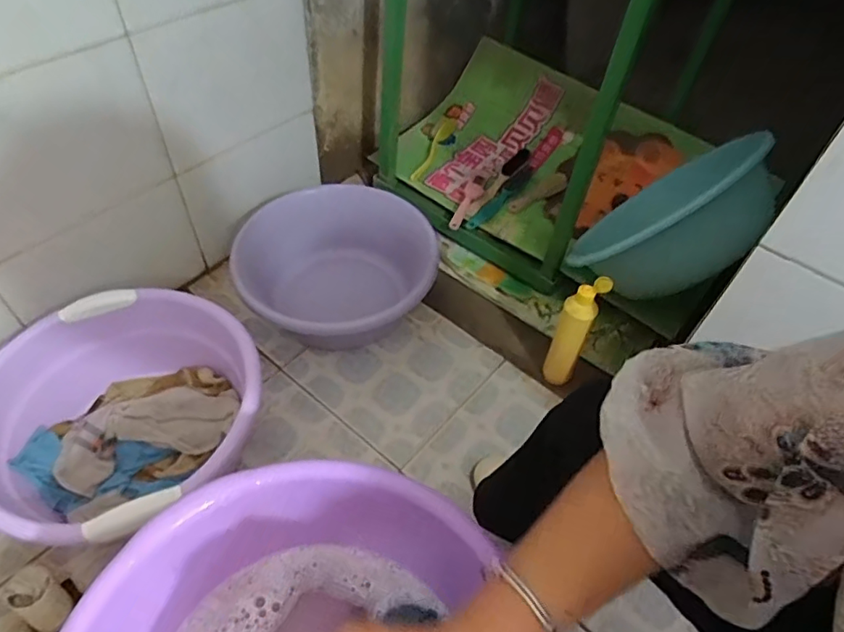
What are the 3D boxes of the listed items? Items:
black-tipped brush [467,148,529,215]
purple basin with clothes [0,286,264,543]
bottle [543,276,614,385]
[{"bbox_3d":[0.179,-0.306,1.259,0.032,0.044,0.248,27,53,17],"label":"black-tipped brush"},{"bbox_3d":[-0.430,0.162,0.844,0.365,0.189,0.374,3,50,-3],"label":"purple basin with clothes"},{"bbox_3d":[0.250,0.024,0.930,0.057,0.200,0.056,19,51,11],"label":"bottle"}]

